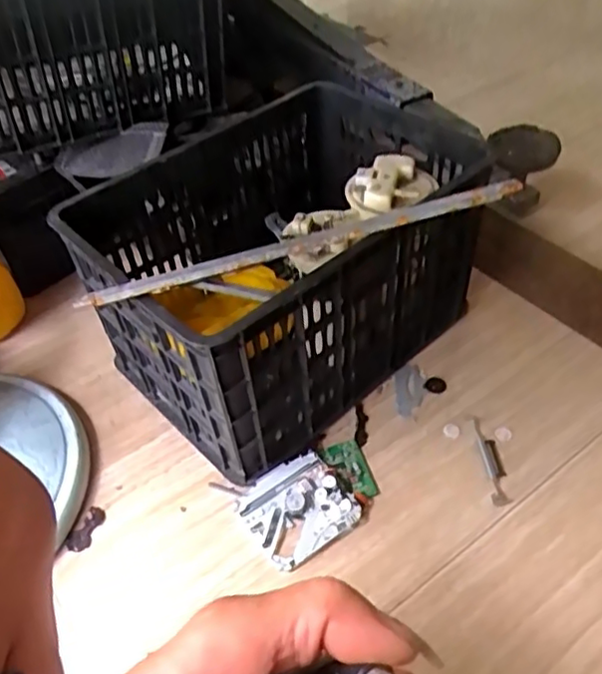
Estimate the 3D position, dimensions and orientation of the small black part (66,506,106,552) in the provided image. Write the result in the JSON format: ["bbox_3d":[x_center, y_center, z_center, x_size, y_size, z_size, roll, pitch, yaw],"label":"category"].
[{"bbox_3d":[-0.259,0.233,0.762,0.027,0.010,0.059,12,47,18],"label":"small black part"}]

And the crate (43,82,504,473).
[{"bbox_3d":[-0.031,-0.120,0.878,0.503,0.283,0.393,-33,51,-25],"label":"crate"}]

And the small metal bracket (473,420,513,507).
[{"bbox_3d":[0.237,0.152,0.779,0.024,0.005,0.122,-4,45,2],"label":"small metal bracket"}]

